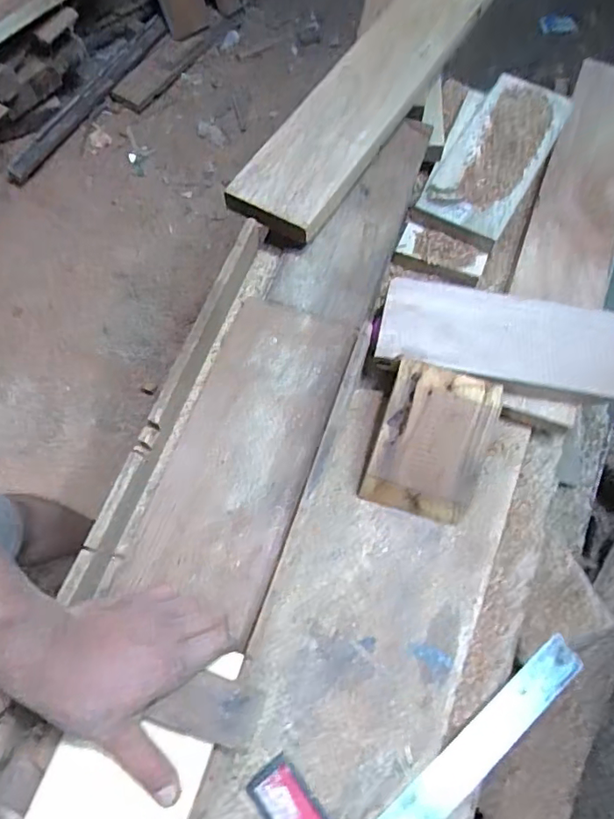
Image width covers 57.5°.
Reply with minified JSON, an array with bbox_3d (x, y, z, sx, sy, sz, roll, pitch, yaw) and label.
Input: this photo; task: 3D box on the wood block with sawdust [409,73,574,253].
[{"bbox_3d":[0.245,-0.332,0.720,0.110,0.020,0.297,29,68,12],"label":"wood block with sawdust"}]

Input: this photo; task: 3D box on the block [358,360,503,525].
[{"bbox_3d":[0.125,0.029,0.561,0.106,0.061,0.140,18,68,5],"label":"block"}]

